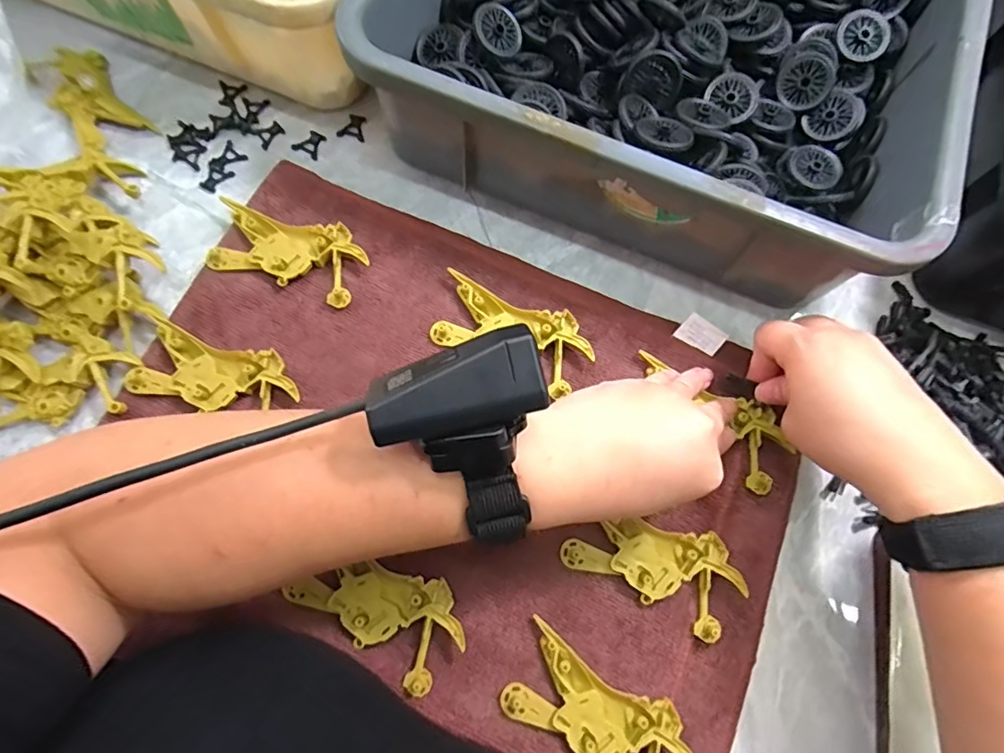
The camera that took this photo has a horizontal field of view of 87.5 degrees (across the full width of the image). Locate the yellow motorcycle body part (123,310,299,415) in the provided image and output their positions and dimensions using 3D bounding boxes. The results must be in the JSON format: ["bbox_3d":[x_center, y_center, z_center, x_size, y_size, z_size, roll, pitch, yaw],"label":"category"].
[{"bbox_3d":[-0.180,-0.003,0.322,0.107,0.013,0.046,17,74,3],"label":"yellow motorcycle body part"}]

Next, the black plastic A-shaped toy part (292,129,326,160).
[{"bbox_3d":[-0.141,-0.172,0.387,0.021,0.004,0.020,25,75,5],"label":"black plastic A-shaped toy part"}]

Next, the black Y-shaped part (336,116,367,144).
[{"bbox_3d":[-0.111,-0.186,0.392,0.021,0.004,0.021,13,74,1],"label":"black Y-shaped part"}]

